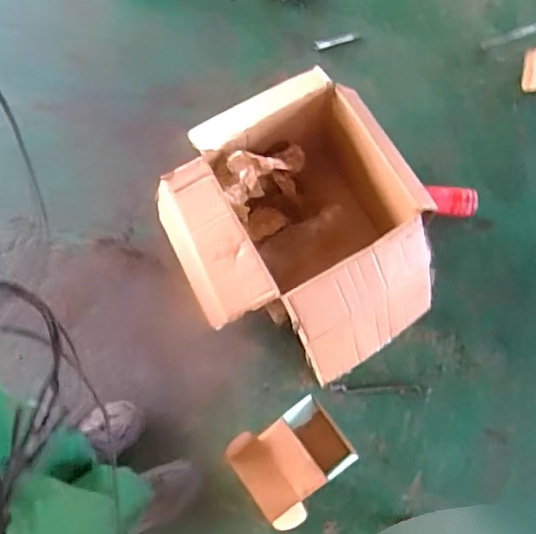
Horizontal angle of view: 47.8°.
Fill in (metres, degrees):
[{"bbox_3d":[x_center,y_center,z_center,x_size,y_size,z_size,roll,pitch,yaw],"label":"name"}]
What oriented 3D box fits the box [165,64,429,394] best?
[{"bbox_3d":[0.062,-0.077,1.325,0.504,0.269,0.589,-30,72,-8],"label":"box"}]

